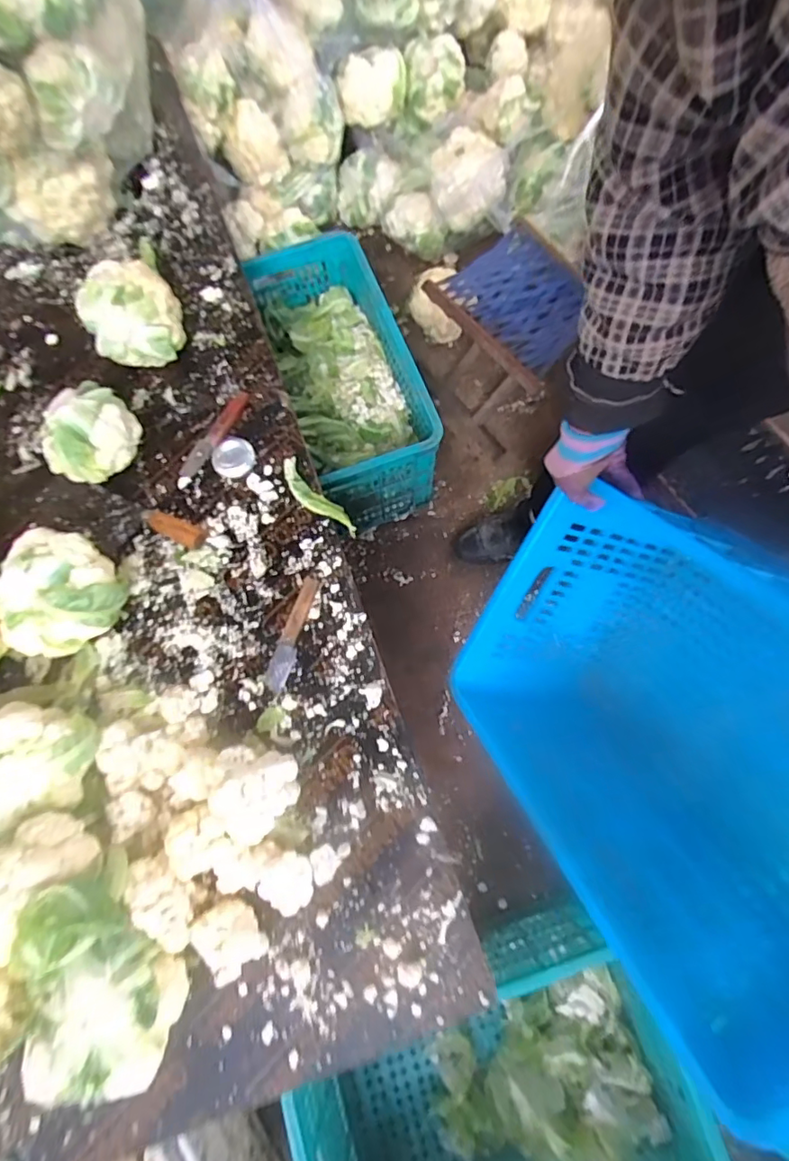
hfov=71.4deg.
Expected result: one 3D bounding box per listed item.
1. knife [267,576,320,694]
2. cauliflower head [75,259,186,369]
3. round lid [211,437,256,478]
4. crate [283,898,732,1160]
[{"bbox_3d":[-0.144,0.071,0.767,0.031,0.020,0.164,16,75,6],"label":"knife"},{"bbox_3d":[-0.418,-0.422,0.876,0.142,0.105,0.140,0,74,1],"label":"cauliflower head"},{"bbox_3d":[-0.251,-0.191,0.855,0.067,0.009,0.064,0,74,1],"label":"round lid"},{"bbox_3d":[0.137,0.763,0.793,0.509,0.258,0.340,-23,75,-5],"label":"crate"}]

